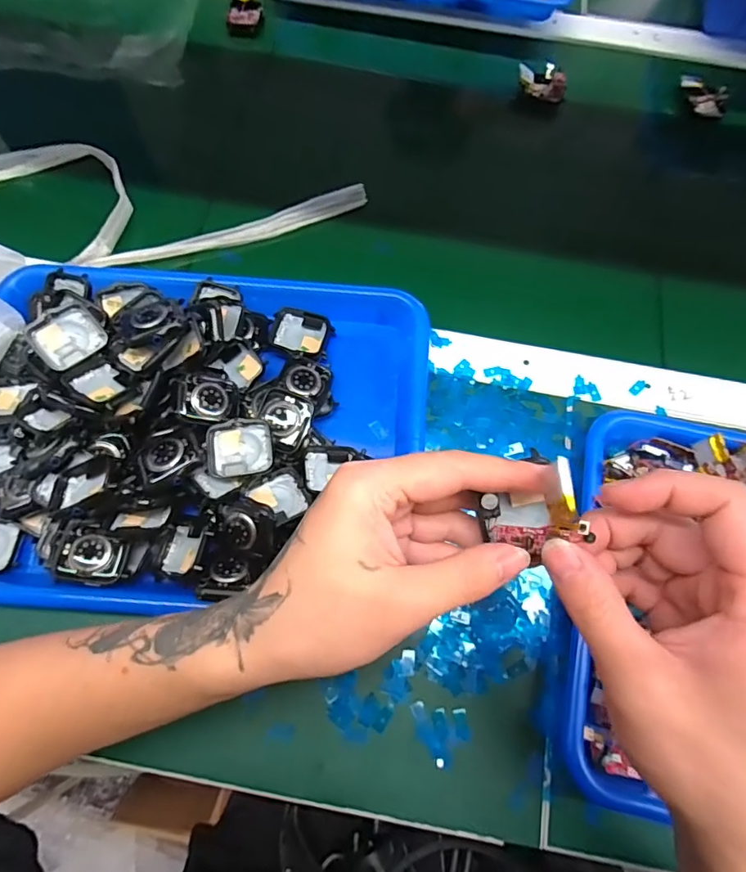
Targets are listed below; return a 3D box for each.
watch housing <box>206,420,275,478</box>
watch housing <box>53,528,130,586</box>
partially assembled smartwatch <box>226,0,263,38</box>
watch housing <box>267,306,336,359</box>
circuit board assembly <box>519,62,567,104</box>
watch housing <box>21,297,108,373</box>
[{"bbox_3d":[-0.088,0.009,0.337,0.043,0.014,0.035,-9,70,-4],"label":"watch housing"},{"bbox_3d":[-0.181,0.076,0.319,0.043,0.008,0.032,9,70,2],"label":"watch housing"},{"bbox_3d":[-0.142,-0.471,0.553,0.039,0.022,0.064,-7,70,-4],"label":"partially assembled smartwatch"},{"bbox_3d":[-0.058,-0.079,0.398,0.047,0.014,0.038,18,71,5],"label":"watch housing"},{"bbox_3d":[0.175,-0.365,0.518,0.047,0.013,0.035,2,97,0],"label":"circuit board assembly"},{"bbox_3d":[-0.212,-0.069,0.349,0.046,0.011,0.038,-46,106,-21],"label":"watch housing"}]

